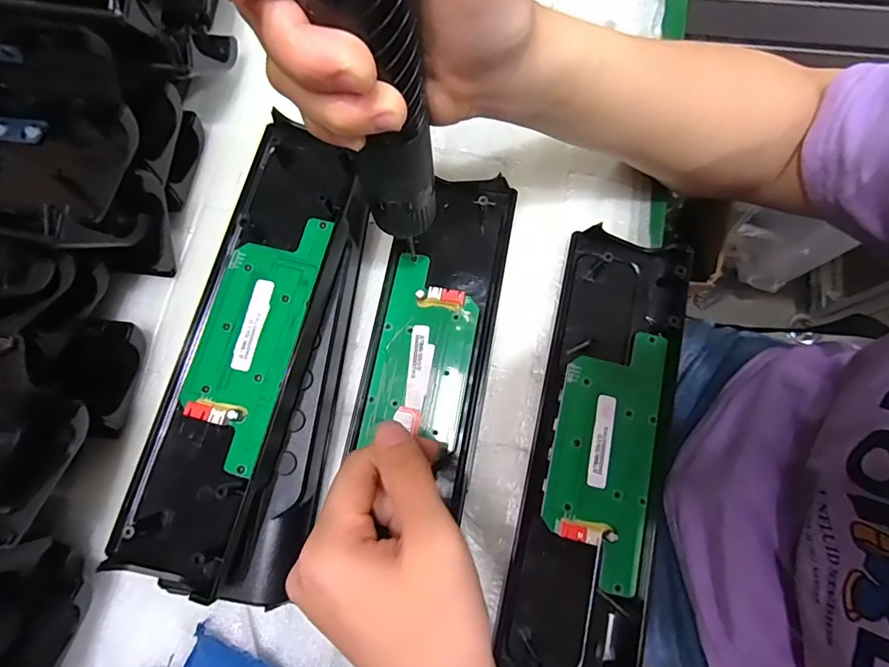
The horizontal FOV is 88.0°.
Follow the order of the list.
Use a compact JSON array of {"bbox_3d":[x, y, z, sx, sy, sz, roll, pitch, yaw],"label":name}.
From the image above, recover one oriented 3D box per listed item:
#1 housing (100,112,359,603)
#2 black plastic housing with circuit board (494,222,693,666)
[{"bbox_3d":[-0.106,0.001,0.245,0.068,0.019,0.241,14,77,5],"label":"housing"},{"bbox_3d":[0.086,0.062,0.251,0.070,0.020,0.243,13,77,4],"label":"black plastic housing with circuit board"}]

